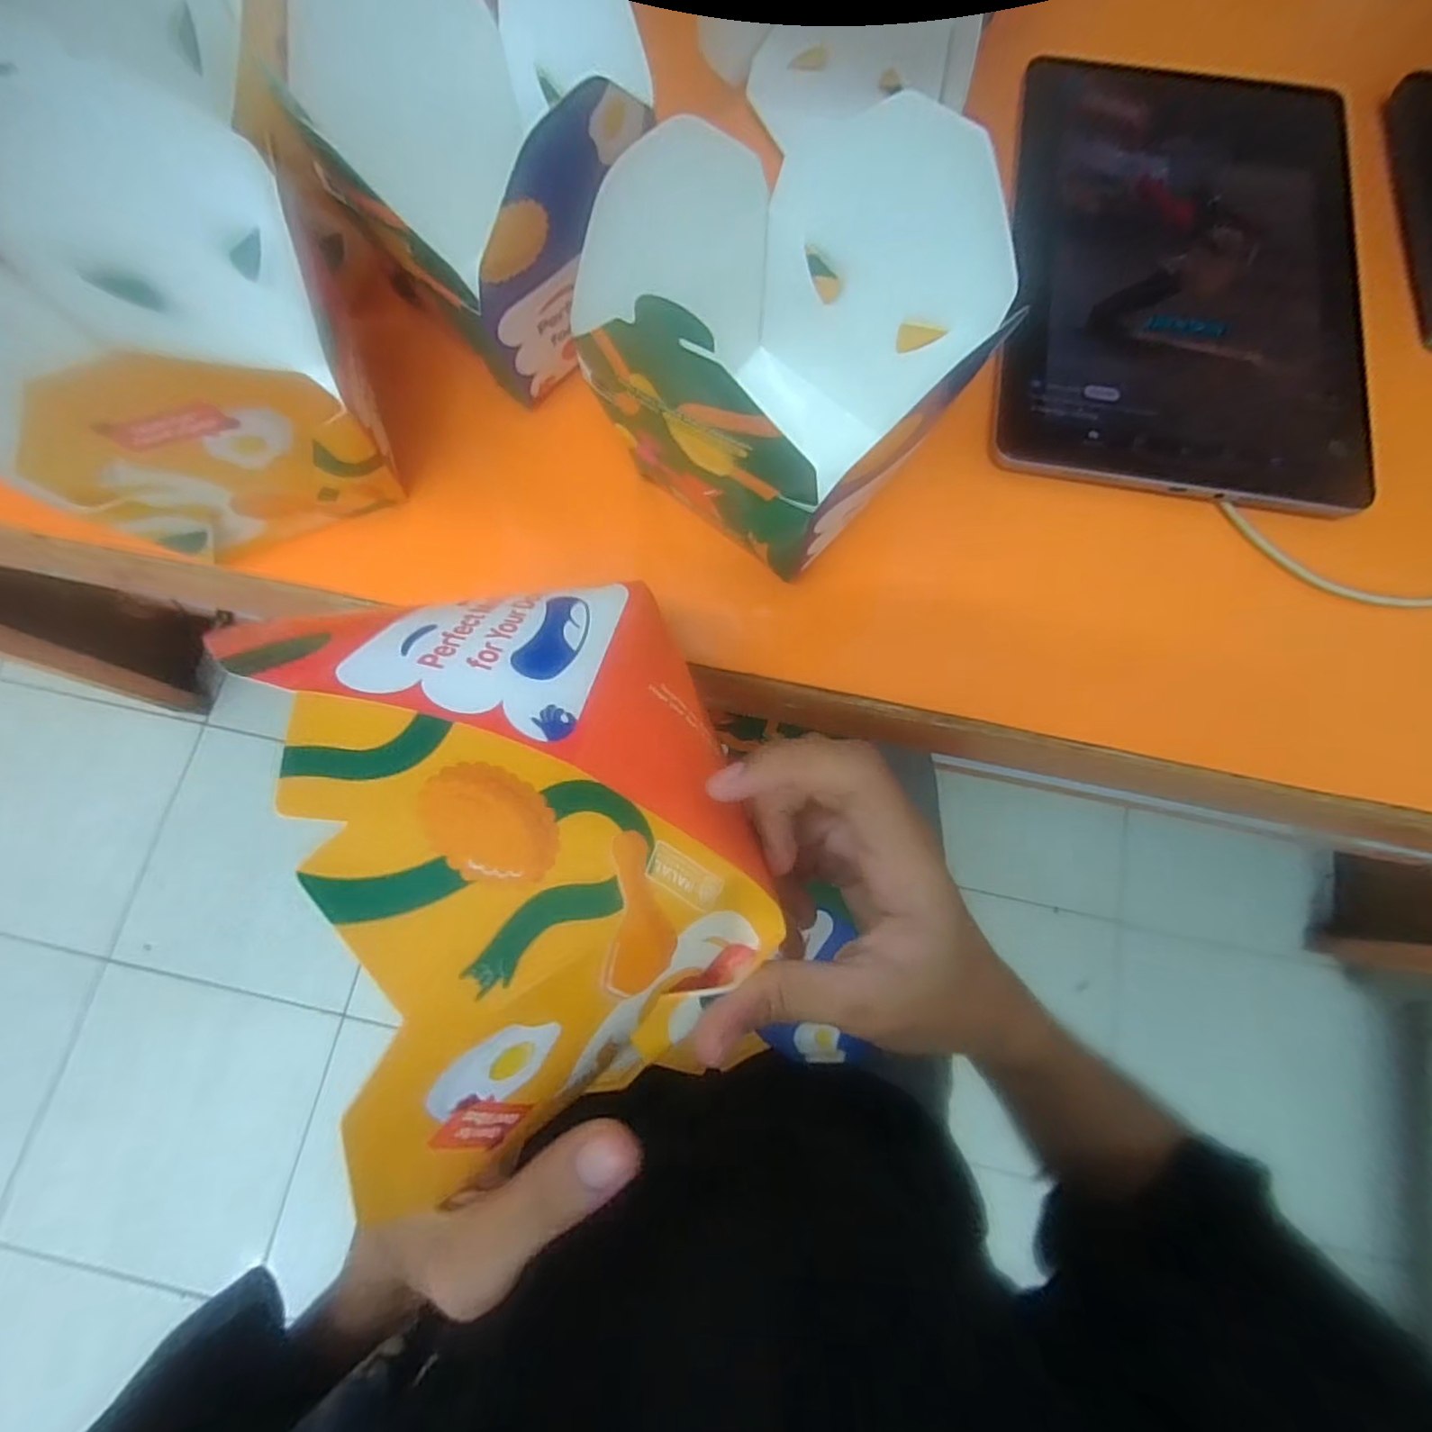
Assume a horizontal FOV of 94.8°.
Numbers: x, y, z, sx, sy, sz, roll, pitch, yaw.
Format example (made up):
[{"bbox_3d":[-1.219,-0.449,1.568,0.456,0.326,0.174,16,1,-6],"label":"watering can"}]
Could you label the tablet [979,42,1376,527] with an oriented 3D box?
[{"bbox_3d":[0.229,-0.222,0.324,0.164,0.012,0.245,9,78,3],"label":"tablet"}]

